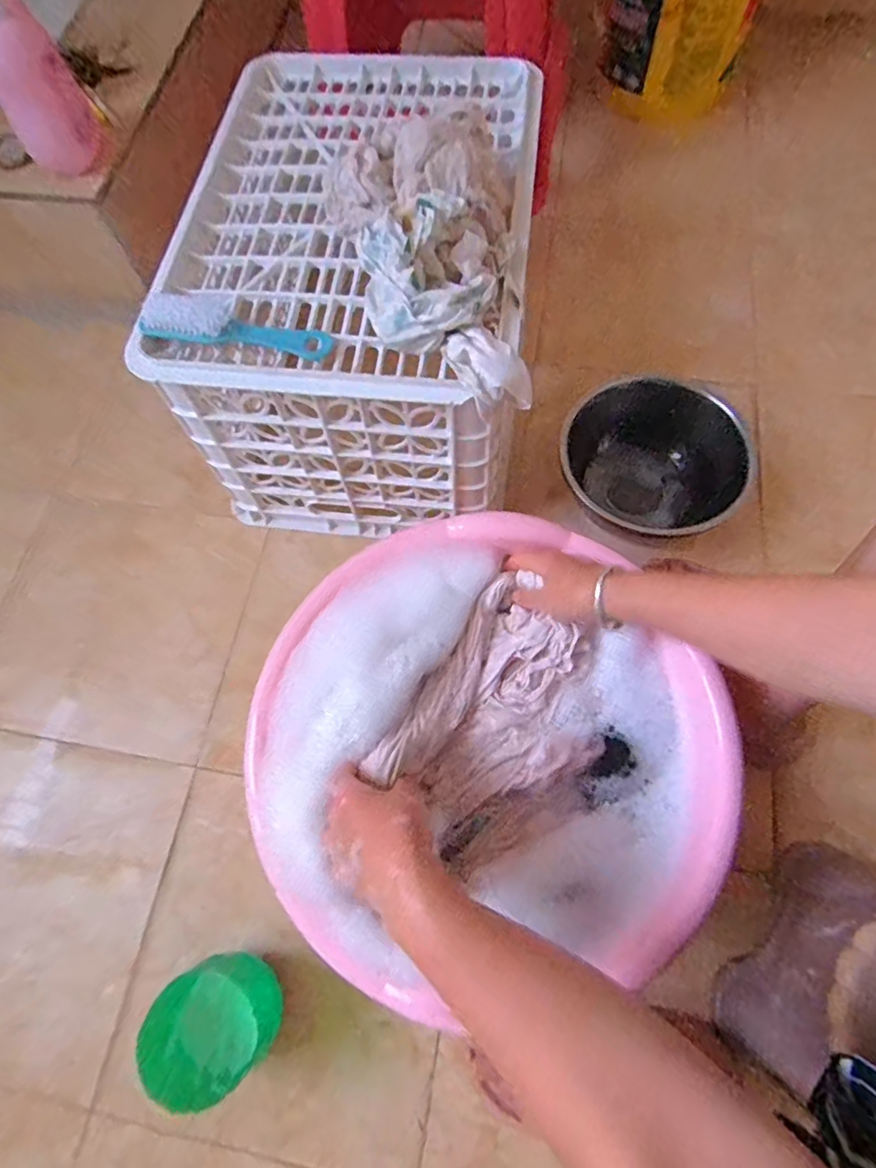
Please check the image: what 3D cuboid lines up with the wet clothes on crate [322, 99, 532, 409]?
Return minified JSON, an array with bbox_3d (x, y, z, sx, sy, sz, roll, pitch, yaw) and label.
[{"bbox_3d":[-0.013,-0.286,0.465,0.157,0.067,0.272,-2,70,2],"label":"wet clothes on crate"}]

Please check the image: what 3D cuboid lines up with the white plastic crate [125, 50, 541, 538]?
[{"bbox_3d":[-0.072,-0.329,0.658,0.324,0.270,0.470,6,70,5],"label":"white plastic crate"}]

